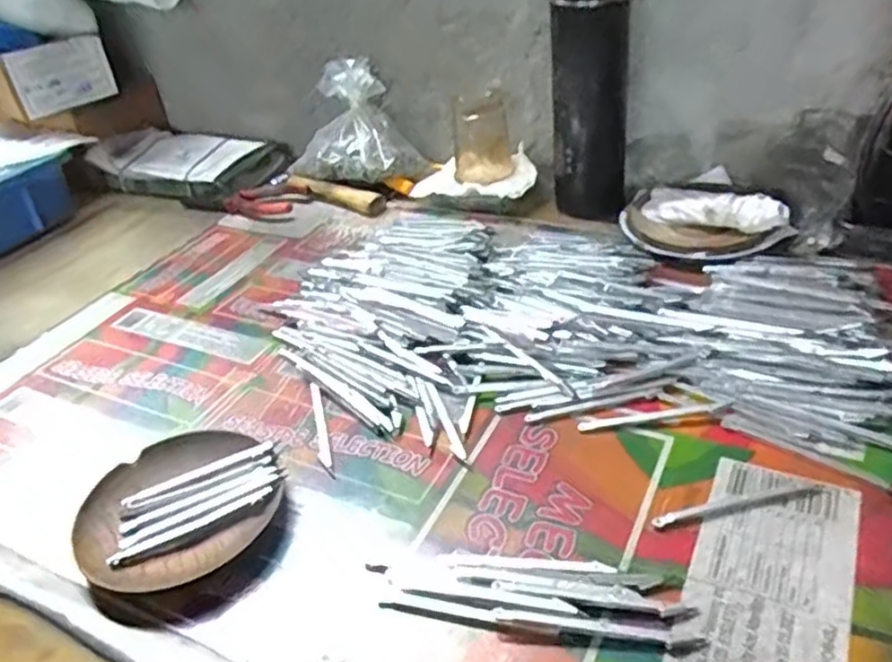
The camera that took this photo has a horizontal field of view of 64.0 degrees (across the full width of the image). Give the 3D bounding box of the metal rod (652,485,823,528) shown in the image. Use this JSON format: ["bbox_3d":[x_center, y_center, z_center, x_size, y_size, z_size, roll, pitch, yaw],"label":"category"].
[{"bbox_3d":[0.156,0.093,0.383,0.093,0.004,0.008,-11,36,-4],"label":"metal rod"}]

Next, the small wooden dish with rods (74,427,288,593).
[{"bbox_3d":[-0.151,0.100,0.415,0.113,0.020,0.111,-5,36,4],"label":"small wooden dish with rods"}]

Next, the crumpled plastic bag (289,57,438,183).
[{"bbox_3d":[-0.098,-0.210,0.756,0.148,0.123,0.070,-5,34,4],"label":"crumpled plastic bag"}]

